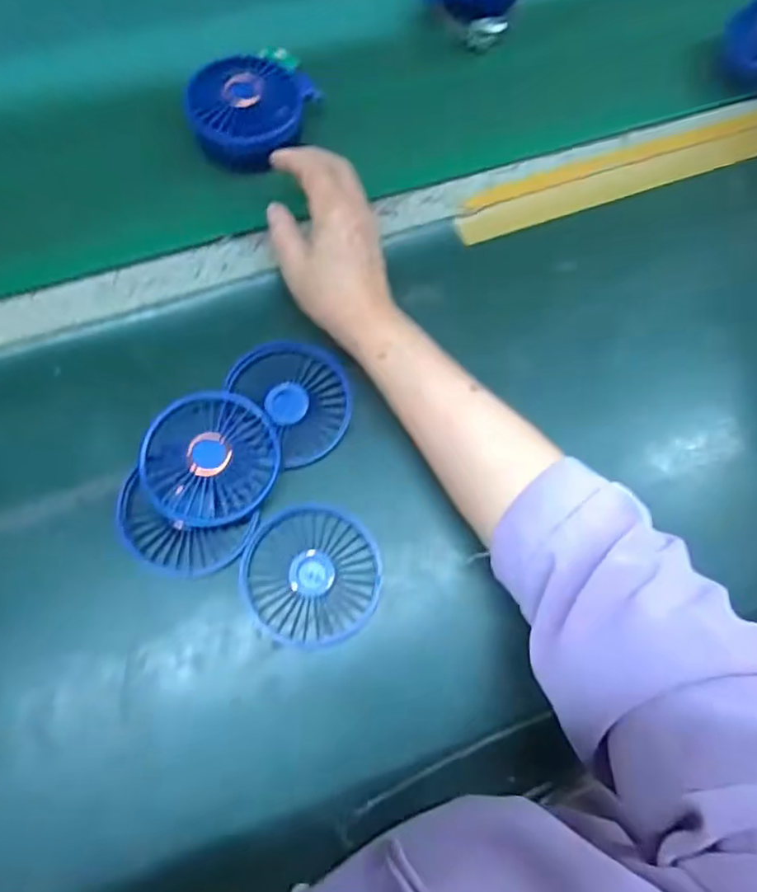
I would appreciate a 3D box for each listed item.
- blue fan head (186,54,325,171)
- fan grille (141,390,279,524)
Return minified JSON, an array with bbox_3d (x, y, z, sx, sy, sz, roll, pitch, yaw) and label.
[{"bbox_3d":[-0.100,-0.261,0.480,0.081,0.042,0.088,17,71,3],"label":"blue fan head"},{"bbox_3d":[-0.108,0.008,0.398,0.083,0.008,0.085,1,81,-9],"label":"fan grille"}]

